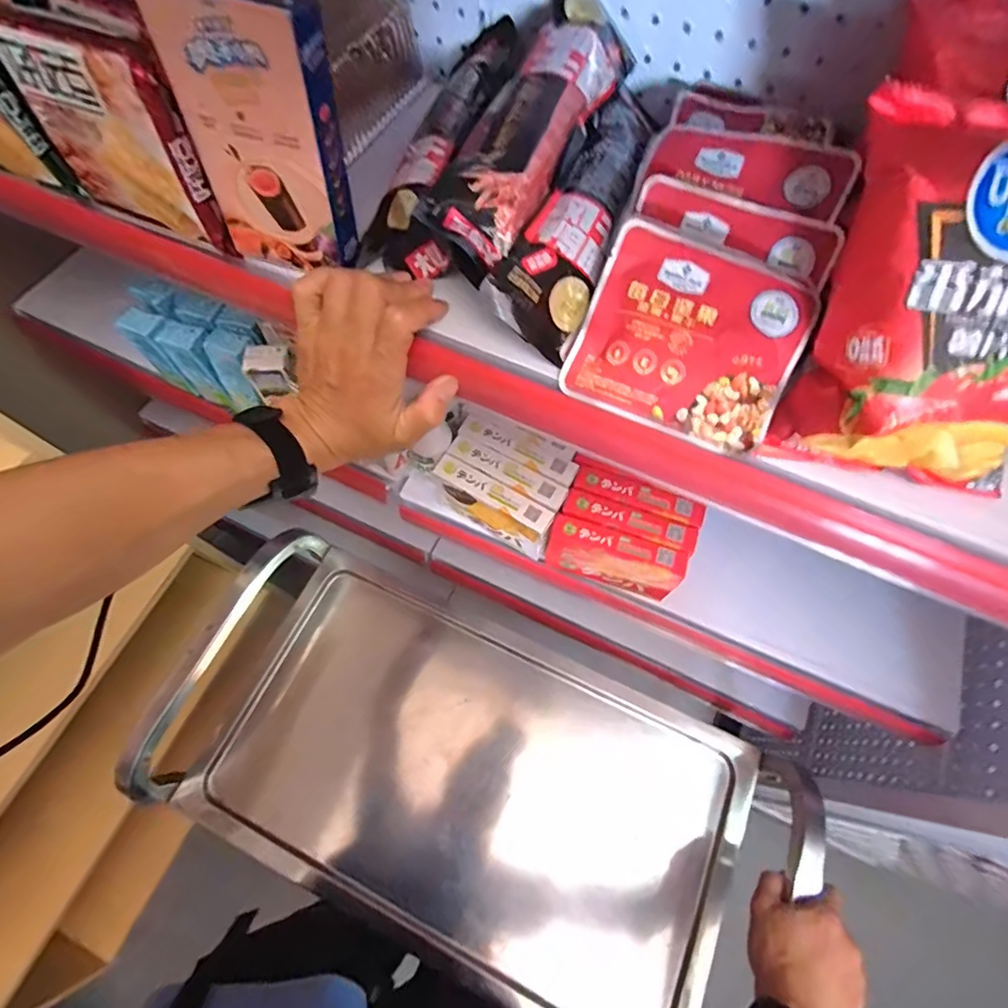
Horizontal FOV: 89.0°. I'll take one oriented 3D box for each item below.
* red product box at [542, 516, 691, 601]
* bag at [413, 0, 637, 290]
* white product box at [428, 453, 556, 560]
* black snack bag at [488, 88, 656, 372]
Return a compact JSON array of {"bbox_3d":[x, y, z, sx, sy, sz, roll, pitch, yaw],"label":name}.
[{"bbox_3d":[0.124,0.062,0.581,0.145,0.080,0.034,19,67,8],"label":"red product box"},{"bbox_3d":[0.020,-0.261,0.349,0.058,0.049,0.251,24,68,10],"label":"bag"},{"bbox_3d":[-0.015,0.005,0.607,0.149,0.086,0.034,30,69,12],"label":"white product box"},{"bbox_3d":[0.067,-0.216,0.375,0.059,0.044,0.247,23,68,9],"label":"black snack bag"}]

